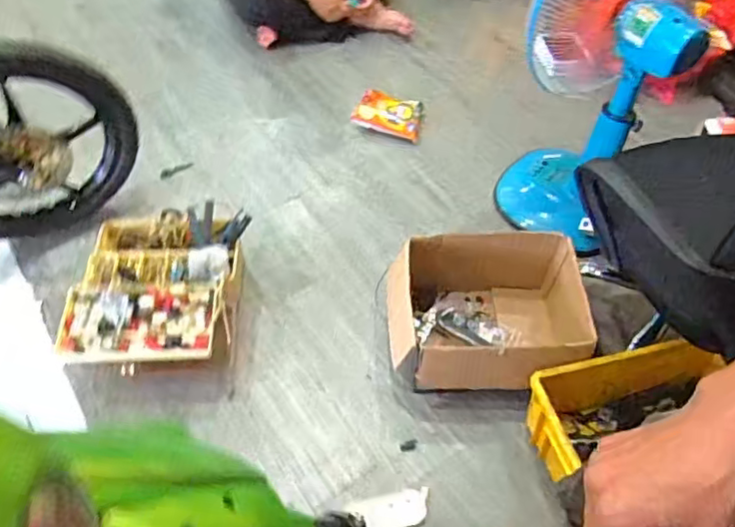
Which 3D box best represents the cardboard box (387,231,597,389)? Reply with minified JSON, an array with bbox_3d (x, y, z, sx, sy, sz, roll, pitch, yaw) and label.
[{"bbox_3d":[0.275,0.133,1.345,0.415,0.252,0.315,-3,55,-3],"label":"cardboard box"}]

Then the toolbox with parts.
[{"bbox_3d":[-0.469,0.057,1.376,0.331,0.245,0.447,0,54,-1],"label":"toolbox with parts"}]

